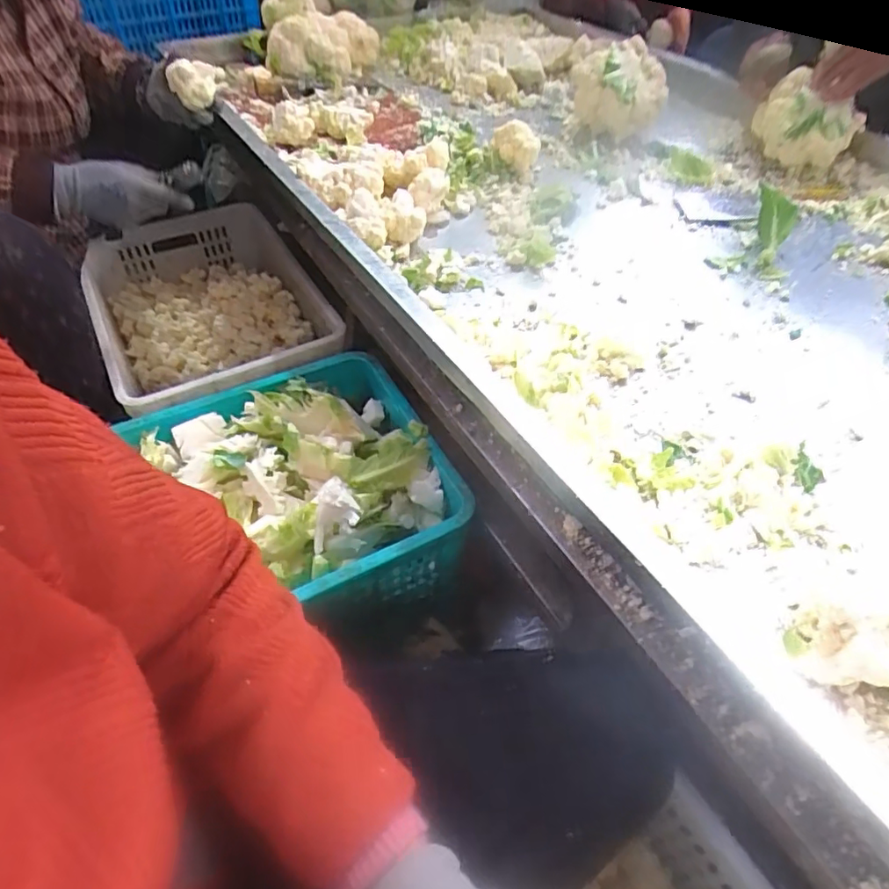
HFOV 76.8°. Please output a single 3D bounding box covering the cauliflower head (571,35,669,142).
[{"bbox_3d":[0.341,-0.700,1.097,0.177,0.148,0.121,9,50,6],"label":"cauliflower head"}]

